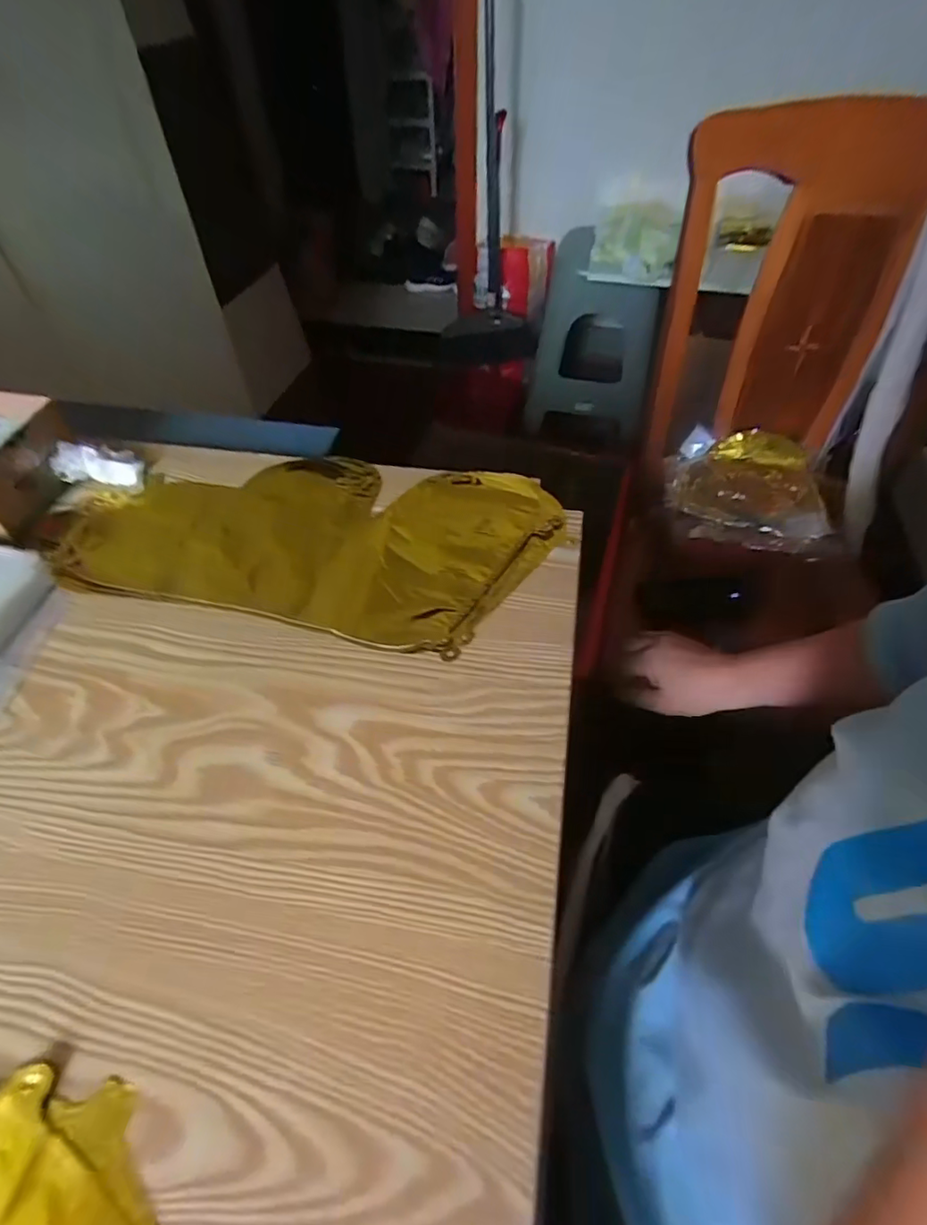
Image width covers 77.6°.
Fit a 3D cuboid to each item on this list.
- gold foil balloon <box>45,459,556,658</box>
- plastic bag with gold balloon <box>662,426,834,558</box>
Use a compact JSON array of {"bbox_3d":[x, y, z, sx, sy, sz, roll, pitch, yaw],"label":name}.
[{"bbox_3d":[-0.142,-0.070,0.506,0.431,0.010,0.209,6,52,6],"label":"gold foil balloon"},{"bbox_3d":[0.442,-0.191,0.908,0.246,0.053,0.242,3,51,3],"label":"plastic bag with gold balloon"}]

